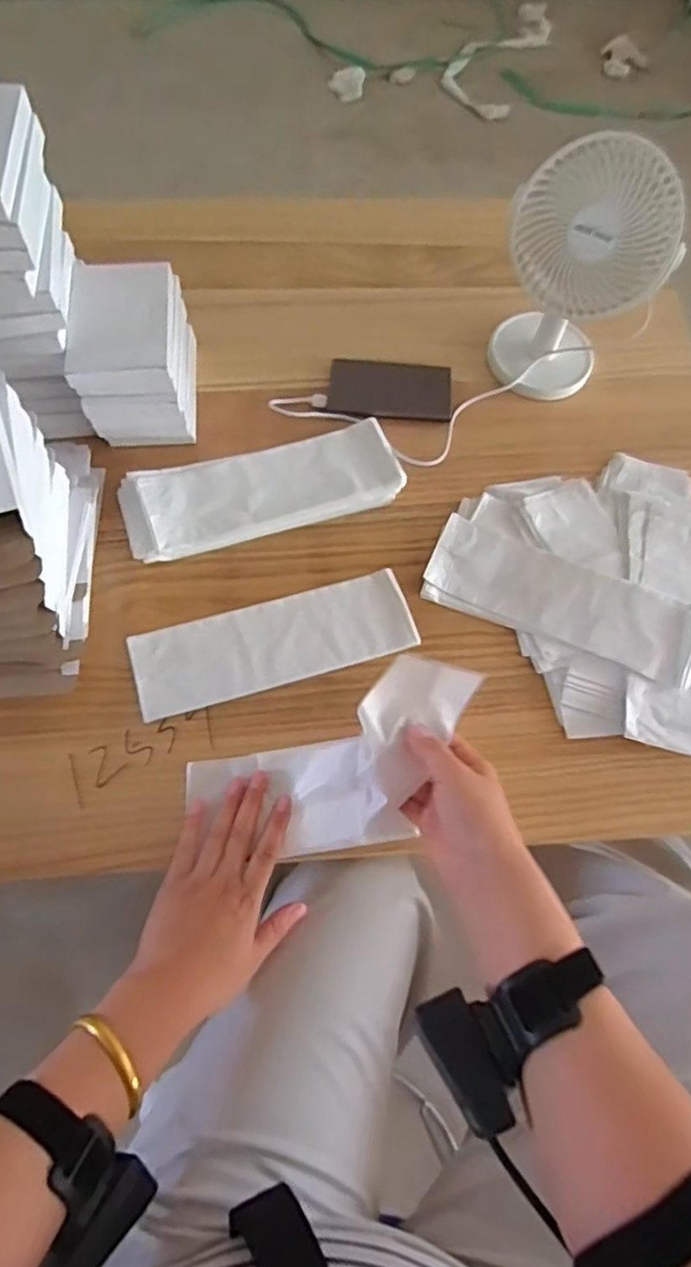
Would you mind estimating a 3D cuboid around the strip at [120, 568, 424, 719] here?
[{"bbox_3d":[-0.064,0.007,0.599,0.250,0.009,0.082,-15,69,-8],"label":"strip"}]

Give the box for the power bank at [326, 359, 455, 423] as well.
[{"bbox_3d":[0.048,-0.261,0.698,0.128,0.009,0.072,2,68,-1],"label":"power bank"}]

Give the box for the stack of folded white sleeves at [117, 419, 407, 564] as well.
[{"bbox_3d":[-0.081,-0.143,0.647,0.267,0.021,0.100,-17,70,-9],"label":"stack of folded white sleeves"}]

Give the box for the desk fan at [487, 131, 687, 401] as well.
[{"bbox_3d":[0.221,-0.332,0.628,0.147,0.210,0.088,10,69,4],"label":"desk fan"}]

